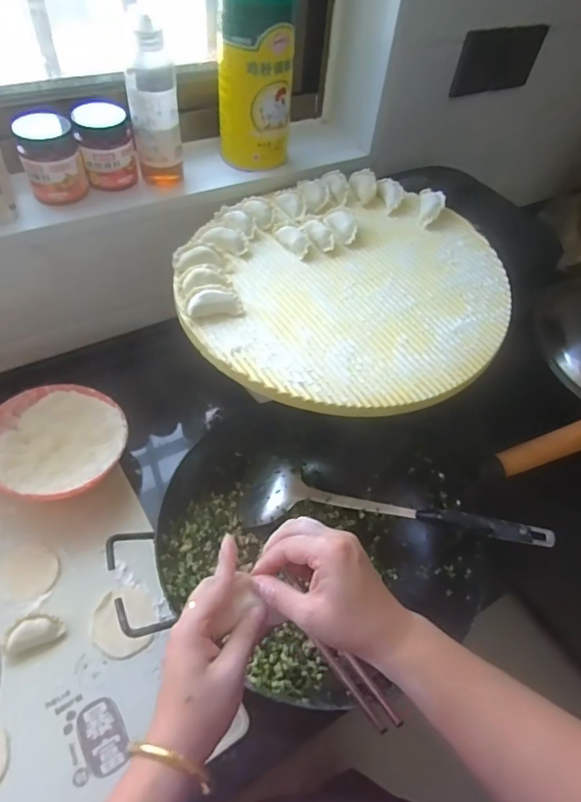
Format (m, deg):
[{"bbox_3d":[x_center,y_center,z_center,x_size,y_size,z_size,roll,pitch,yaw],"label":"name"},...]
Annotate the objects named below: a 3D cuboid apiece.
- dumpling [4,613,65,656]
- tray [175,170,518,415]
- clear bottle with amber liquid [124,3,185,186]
[{"bbox_3d":[-0.268,0.239,0.510,0.057,0.018,0.030,-14,58,-17],"label":"dumpling"},{"bbox_3d":[0.069,-0.149,0.589,0.381,0.034,0.363,1,52,-2],"label":"tray"},{"bbox_3d":[-0.169,-0.362,0.610,0.059,0.176,0.055,-10,56,-12],"label":"clear bottle with amber liquid"}]

